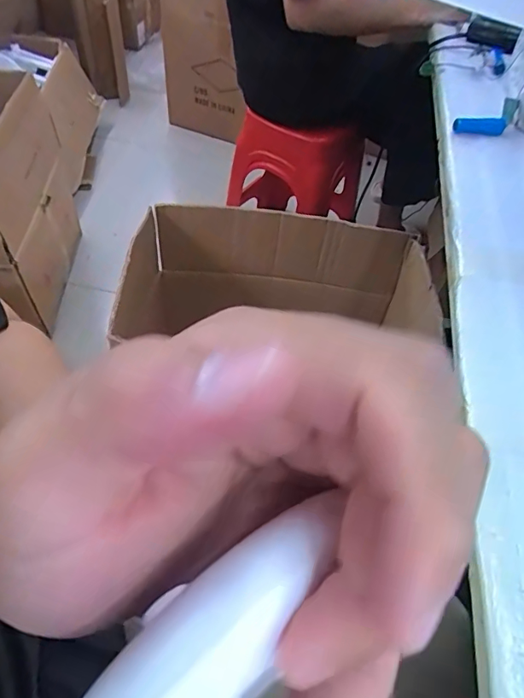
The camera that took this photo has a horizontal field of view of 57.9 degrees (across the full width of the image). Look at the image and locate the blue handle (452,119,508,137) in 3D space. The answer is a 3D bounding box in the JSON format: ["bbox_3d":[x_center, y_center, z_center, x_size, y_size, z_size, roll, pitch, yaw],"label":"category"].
[{"bbox_3d":[0.270,-0.276,0.584,0.059,0.019,0.018,6,52,-1],"label":"blue handle"}]

